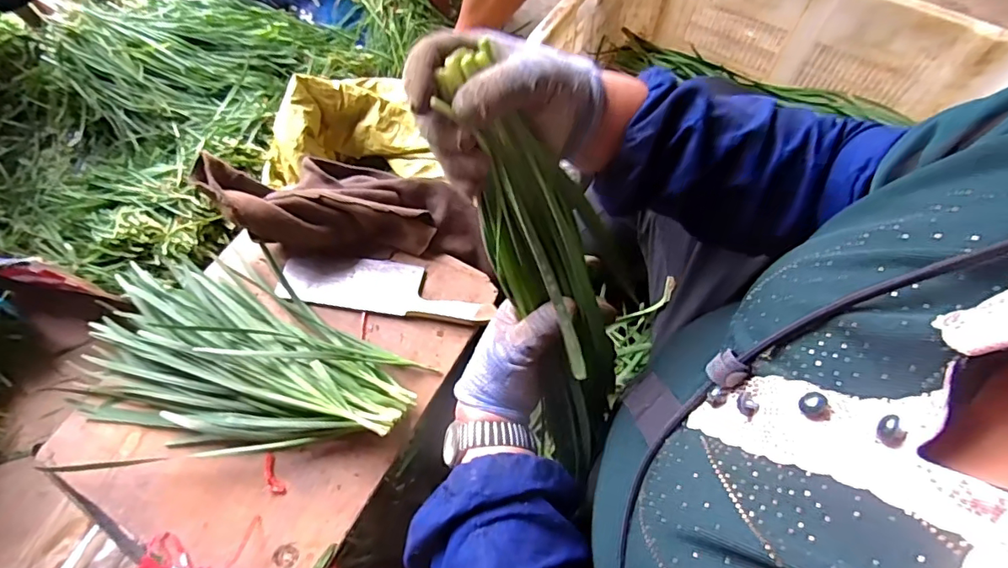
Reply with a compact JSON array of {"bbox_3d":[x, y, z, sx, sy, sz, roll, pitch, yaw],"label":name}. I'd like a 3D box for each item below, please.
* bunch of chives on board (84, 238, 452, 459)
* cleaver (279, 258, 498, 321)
[{"bbox_3d":[-0.296,0.083,0.591,0.382,0.061,0.201,16,64,6],"label":"bunch of chives on board"},{"bbox_3d":[-0.148,0.001,0.651,0.269,0.023,0.071,9,63,3],"label":"cleaver"}]

